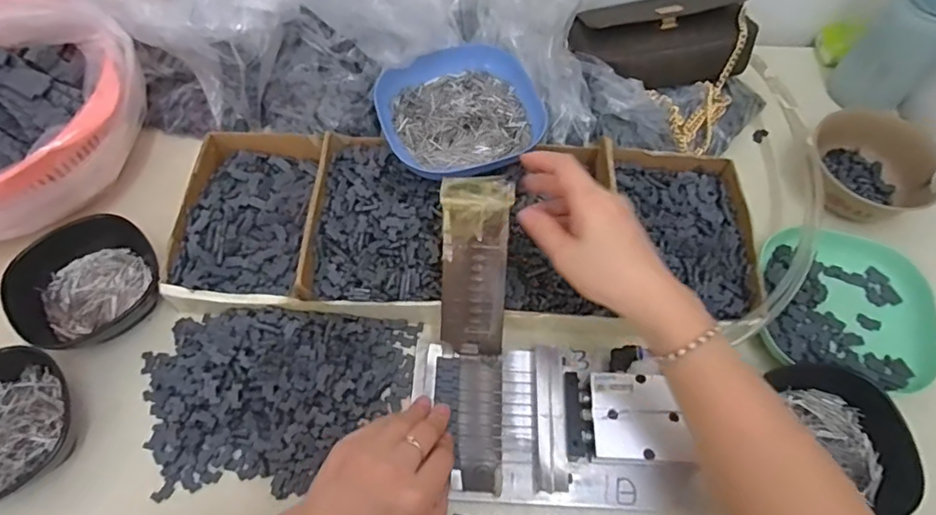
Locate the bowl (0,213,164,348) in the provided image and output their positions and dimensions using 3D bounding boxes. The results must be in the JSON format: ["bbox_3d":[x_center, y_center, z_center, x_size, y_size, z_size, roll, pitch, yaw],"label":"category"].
[{"bbox_3d":[-0.311,0.023,0.454,0.108,0.040,0.100,1,61,-1],"label":"bowl"}]

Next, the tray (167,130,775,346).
[{"bbox_3d":[0.000,-0.025,0.486,0.489,0.057,0.188,3,61,1],"label":"tray"}]

